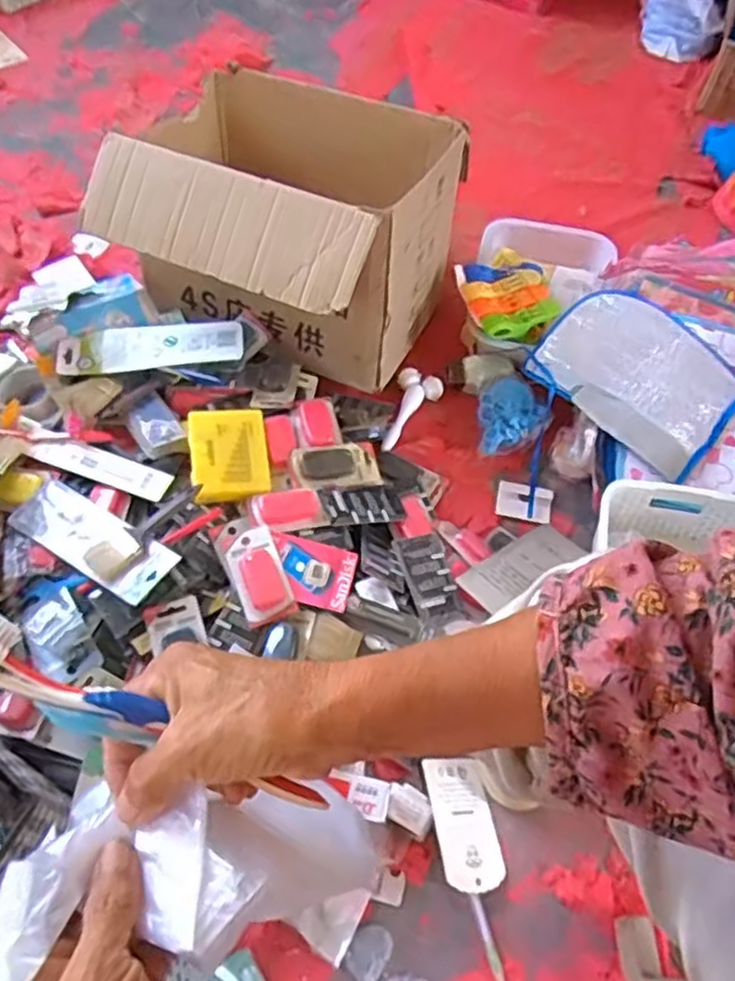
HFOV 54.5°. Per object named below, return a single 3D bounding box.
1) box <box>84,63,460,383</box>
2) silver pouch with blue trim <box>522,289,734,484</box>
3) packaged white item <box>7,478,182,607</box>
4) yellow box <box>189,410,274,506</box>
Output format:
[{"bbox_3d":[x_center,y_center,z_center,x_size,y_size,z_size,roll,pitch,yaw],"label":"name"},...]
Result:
[{"bbox_3d":[-0.117,-0.362,0.981,0.404,0.254,0.348,21,61,11],"label":"box"},{"bbox_3d":[0.371,-0.164,0.967,0.256,0.035,0.207,37,65,19],"label":"silver pouch with blue trim"},{"bbox_3d":[-0.309,0.052,0.798,0.223,0.020,0.073,25,61,28],"label":"packaged white item"},{"bbox_3d":[-0.167,-0.047,0.863,0.091,0.023,0.117,-9,59,-7],"label":"yellow box"}]

